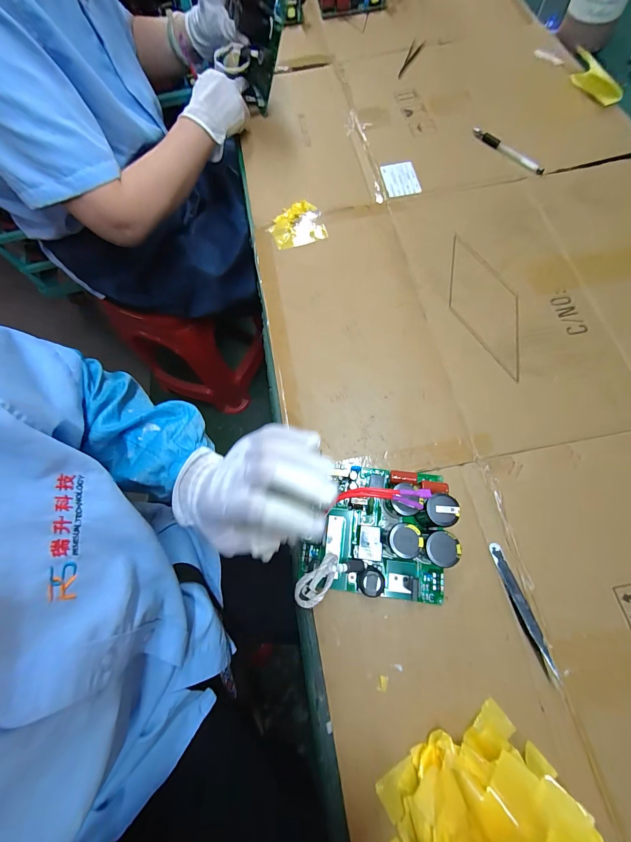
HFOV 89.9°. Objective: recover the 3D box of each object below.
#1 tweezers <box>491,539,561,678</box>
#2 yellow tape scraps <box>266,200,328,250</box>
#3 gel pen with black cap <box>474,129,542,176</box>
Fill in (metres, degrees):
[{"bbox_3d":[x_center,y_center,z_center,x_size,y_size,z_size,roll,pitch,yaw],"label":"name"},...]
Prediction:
[{"bbox_3d":[0.189,0.167,0.290,0.011,0.019,0.102,-15,70,-3],"label":"tweezers"},{"bbox_3d":[-0.029,-0.288,0.464,0.075,0.010,0.073,-16,70,-3],"label":"yellow tape scraps"},{"bbox_3d":[0.302,-0.428,0.499,0.013,0.007,0.138,-36,72,-10],"label":"gel pen with black cap"}]

